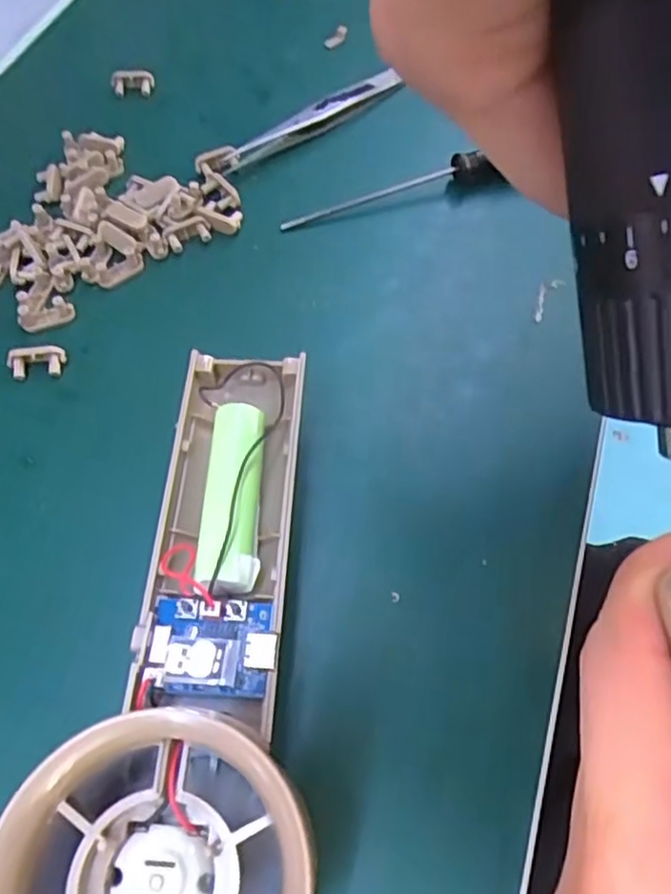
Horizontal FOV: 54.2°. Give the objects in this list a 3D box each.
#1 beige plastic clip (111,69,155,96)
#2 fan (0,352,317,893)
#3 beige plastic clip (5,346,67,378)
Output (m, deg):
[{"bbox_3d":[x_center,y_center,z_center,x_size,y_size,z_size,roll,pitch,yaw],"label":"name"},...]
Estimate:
[{"bbox_3d":[-0.093,-0.166,0.302,0.020,0.012,0.007,5,61,4],"label":"beige plastic clip"},{"bbox_3d":[-0.032,0.044,0.161,0.054,0.052,0.156,0,61,1],"label":"fan"},{"bbox_3d":[-0.105,-0.030,0.230,0.019,0.007,0.009,-6,61,-2],"label":"beige plastic clip"}]

